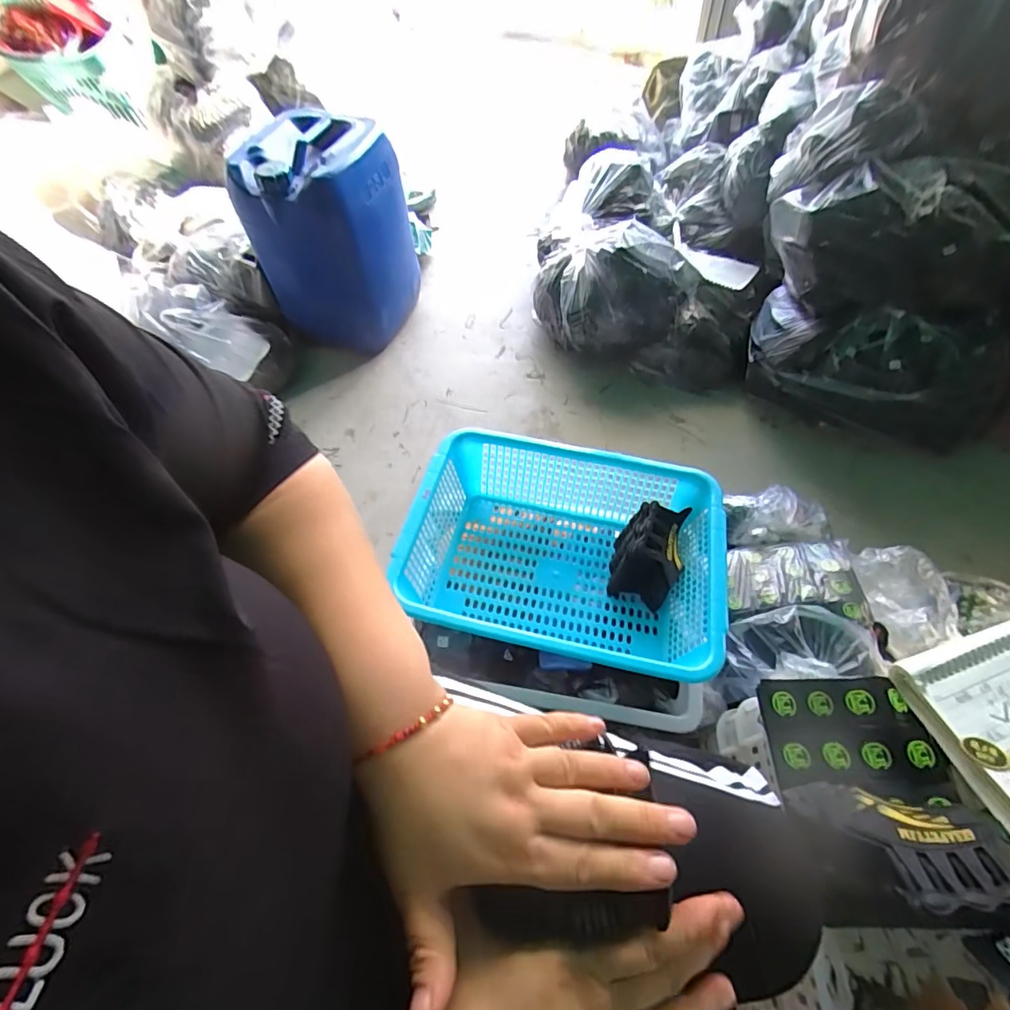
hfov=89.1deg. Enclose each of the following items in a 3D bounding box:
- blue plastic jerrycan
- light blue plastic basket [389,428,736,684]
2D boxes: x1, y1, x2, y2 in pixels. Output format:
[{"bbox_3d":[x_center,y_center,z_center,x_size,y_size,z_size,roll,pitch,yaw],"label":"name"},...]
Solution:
[{"bbox_3d":[-0.380,-0.578,1.161,0.312,0.401,0.281,1,57,4],"label":"blue plastic jerrycan"},{"bbox_3d":[0.075,0.059,0.679,0.377,0.120,0.273,12,58,10],"label":"light blue plastic basket"}]

